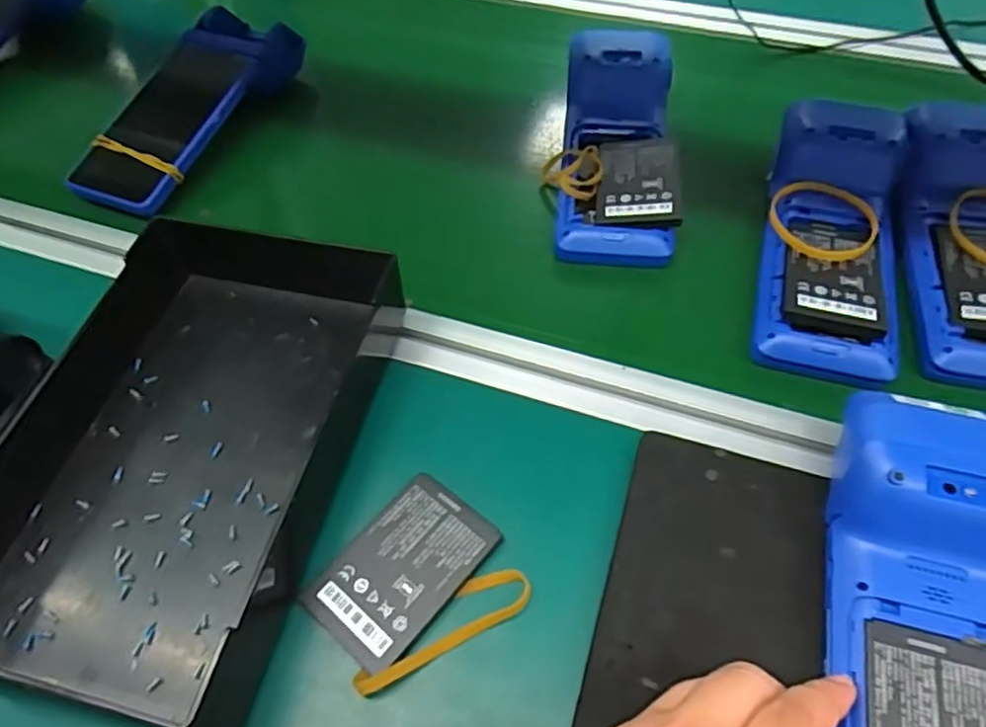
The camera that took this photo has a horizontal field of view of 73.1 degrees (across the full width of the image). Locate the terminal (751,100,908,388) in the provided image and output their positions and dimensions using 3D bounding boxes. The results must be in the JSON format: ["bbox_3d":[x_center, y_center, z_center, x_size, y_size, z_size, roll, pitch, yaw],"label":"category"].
[{"bbox_3d":[0.226,-0.093,0.438,0.083,0.046,0.224,12,56,10],"label":"terminal"}]

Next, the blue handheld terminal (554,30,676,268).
[{"bbox_3d":[0.095,-0.175,0.504,0.079,0.050,0.228,5,55,5],"label":"blue handheld terminal"}]

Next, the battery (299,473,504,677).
[{"bbox_3d":[-0.044,0.103,0.335,0.058,0.009,0.090,35,63,23],"label":"battery"}]

